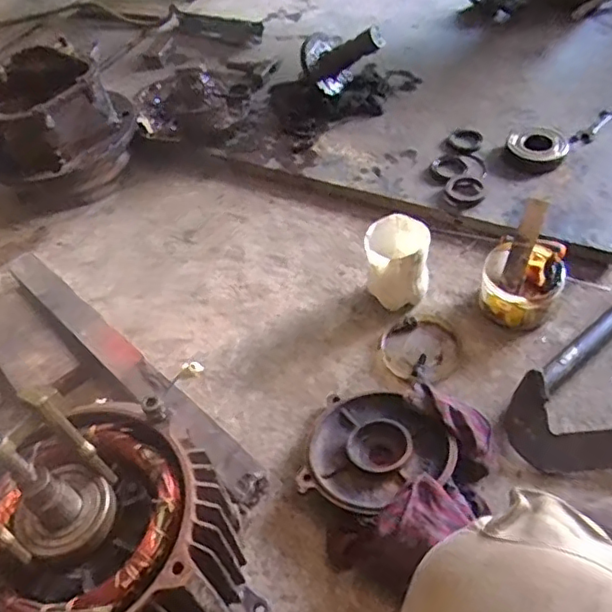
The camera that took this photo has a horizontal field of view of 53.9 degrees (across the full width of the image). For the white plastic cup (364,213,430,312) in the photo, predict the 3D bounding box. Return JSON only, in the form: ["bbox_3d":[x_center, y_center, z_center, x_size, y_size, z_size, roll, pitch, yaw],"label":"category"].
[{"bbox_3d":[0.141,-0.060,0.926,0.095,0.129,0.088,-4,50,3],"label":"white plastic cup"}]

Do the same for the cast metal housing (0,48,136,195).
[{"bbox_3d":[-0.510,-0.354,1.200,0.298,0.209,0.287,-35,55,-21],"label":"cast metal housing"}]

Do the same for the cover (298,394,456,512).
[{"bbox_3d":[0.083,0.186,0.769,0.184,0.045,0.170,29,59,27],"label":"cover"}]

